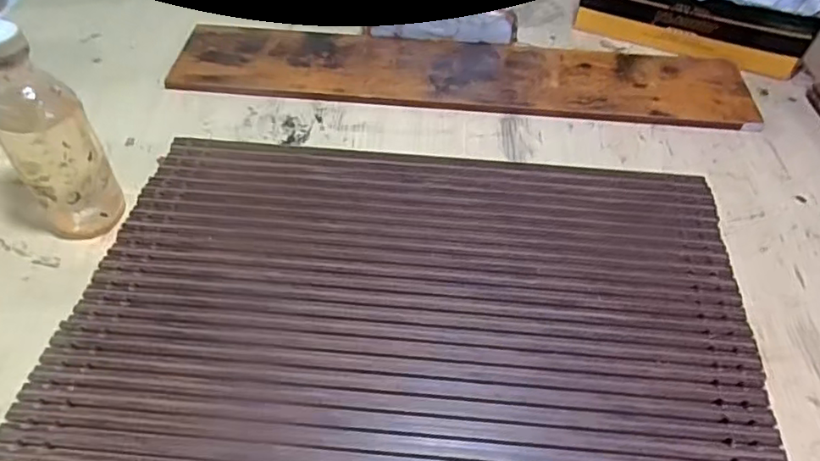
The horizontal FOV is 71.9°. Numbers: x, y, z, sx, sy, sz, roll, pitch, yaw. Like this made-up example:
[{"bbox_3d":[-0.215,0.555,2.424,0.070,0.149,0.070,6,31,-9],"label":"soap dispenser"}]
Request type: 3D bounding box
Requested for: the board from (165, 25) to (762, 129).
[{"bbox_3d":[0.070,-0.214,0.763,0.743,0.016,0.140,5,51,1],"label":"board"}]

